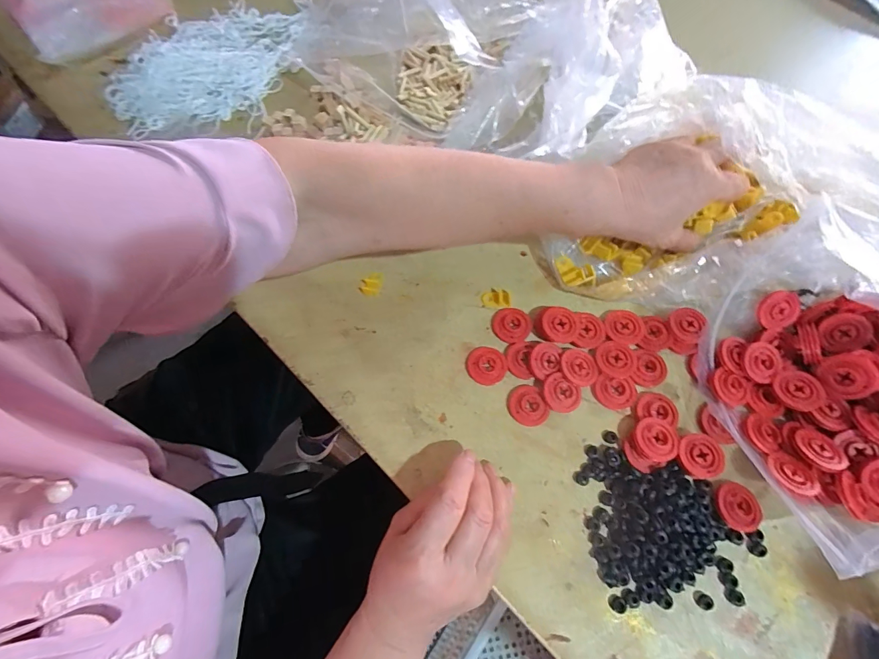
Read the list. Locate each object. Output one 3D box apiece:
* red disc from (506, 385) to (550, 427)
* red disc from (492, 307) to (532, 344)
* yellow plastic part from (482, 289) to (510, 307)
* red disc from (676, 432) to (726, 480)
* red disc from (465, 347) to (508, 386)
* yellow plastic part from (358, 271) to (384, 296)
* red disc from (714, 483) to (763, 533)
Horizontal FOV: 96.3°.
[{"bbox_3d":[0.072,0.062,0.321,0.029,0.008,0.034,-38,73,-13],"label":"red disc"},{"bbox_3d":[0.065,-0.005,0.348,0.033,0.006,0.036,0,68,1],"label":"red disc"},{"bbox_3d":[0.051,-0.029,0.361,0.025,0.004,0.017,-3,68,0],"label":"yellow plastic part"},{"bbox_3d":[0.197,0.097,0.300,0.032,0.010,0.031,0,68,1],"label":"red disc"},{"bbox_3d":[0.040,0.030,0.334,0.033,0.005,0.033,0,68,1],"label":"red disc"},{"bbox_3d":[-0.063,-0.043,0.366,0.021,0.004,0.022,6,68,3],"label":"yellow plastic part"},{"bbox_3d":[0.219,0.131,0.291,0.029,0.007,0.032,-16,69,-6],"label":"red disc"}]

